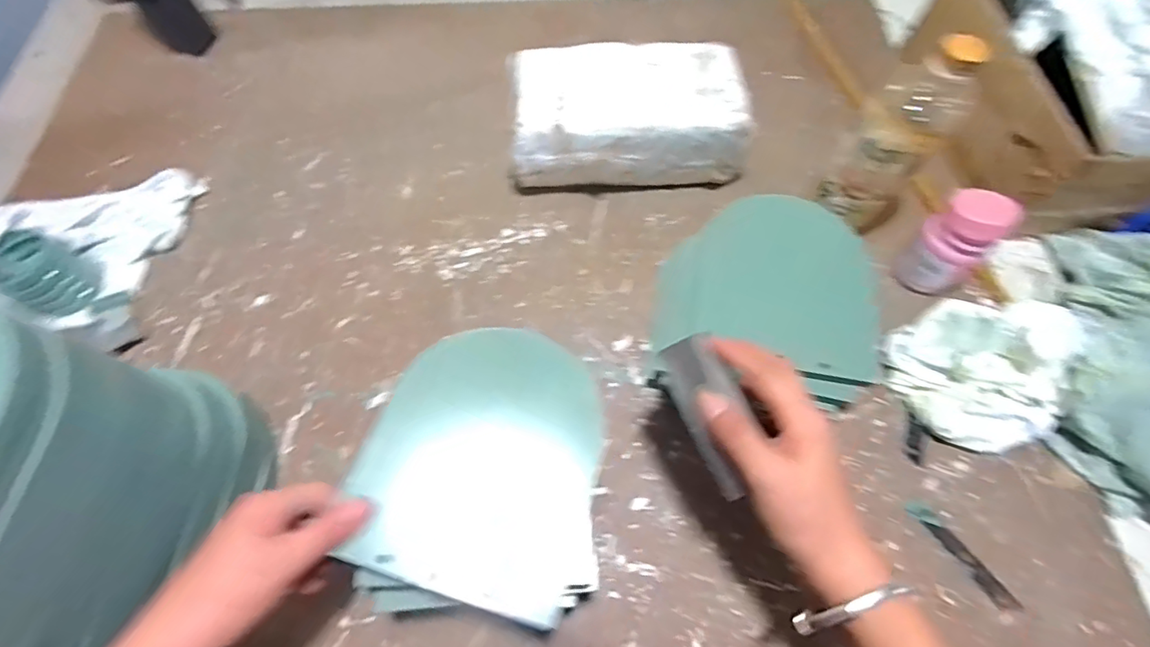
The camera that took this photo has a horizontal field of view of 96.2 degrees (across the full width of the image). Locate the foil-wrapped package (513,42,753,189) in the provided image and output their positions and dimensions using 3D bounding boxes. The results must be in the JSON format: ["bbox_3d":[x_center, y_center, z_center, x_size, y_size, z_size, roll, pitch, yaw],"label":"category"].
[{"bbox_3d":[0.050,-0.208,0.545,0.239,0.113,0.110,-2,66,0],"label":"foil-wrapped package"}]

